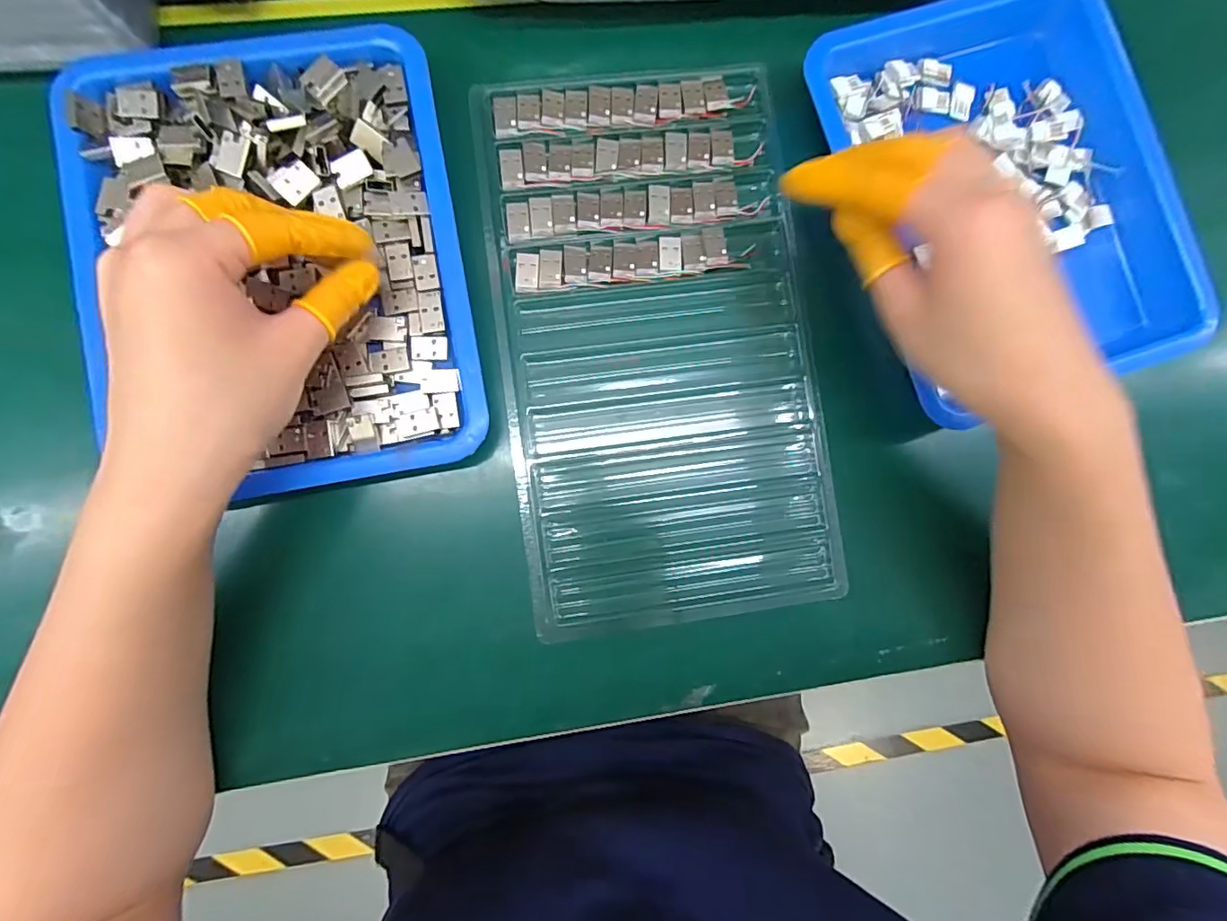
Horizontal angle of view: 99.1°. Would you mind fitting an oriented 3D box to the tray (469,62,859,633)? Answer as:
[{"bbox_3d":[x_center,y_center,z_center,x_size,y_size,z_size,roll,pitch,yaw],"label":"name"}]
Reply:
[{"bbox_3d":[0.022,-0.060,0.279,0.160,0.014,0.289,-8,90,-5],"label":"tray"}]

